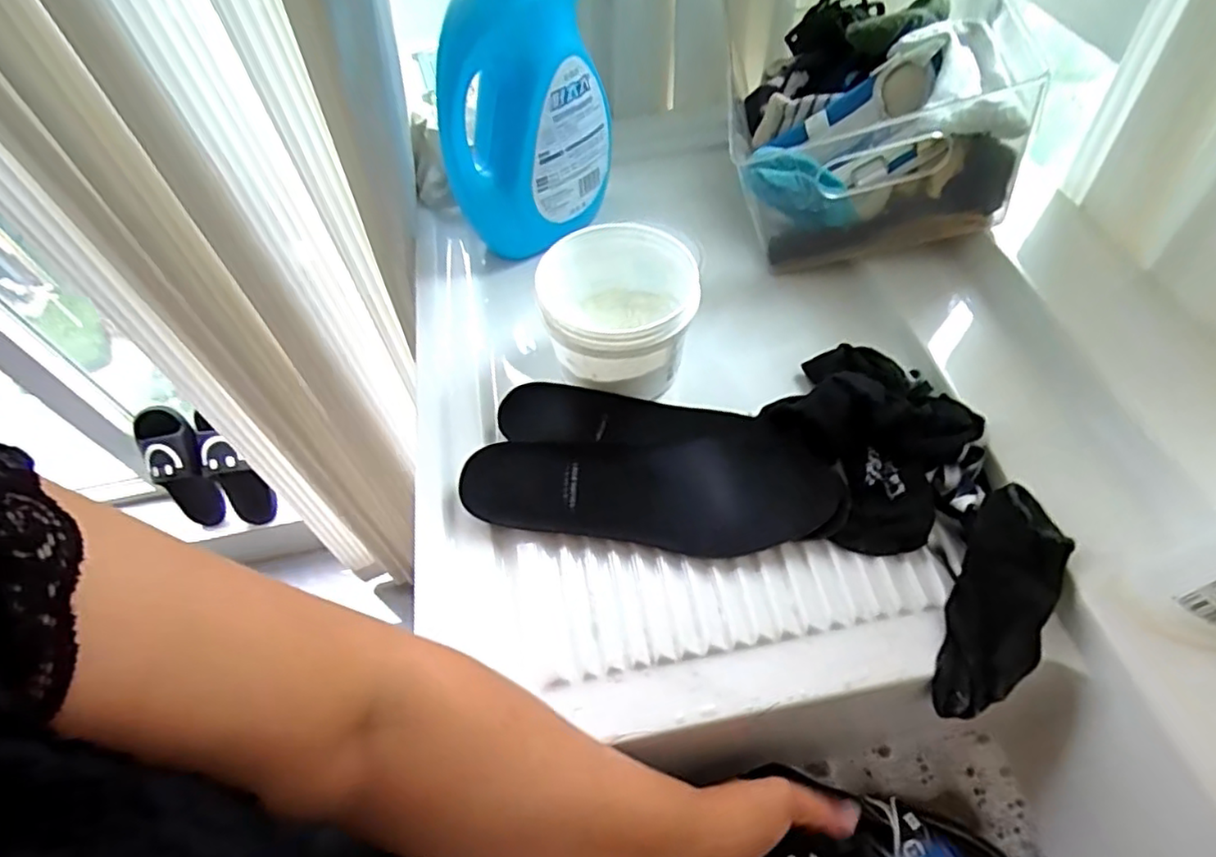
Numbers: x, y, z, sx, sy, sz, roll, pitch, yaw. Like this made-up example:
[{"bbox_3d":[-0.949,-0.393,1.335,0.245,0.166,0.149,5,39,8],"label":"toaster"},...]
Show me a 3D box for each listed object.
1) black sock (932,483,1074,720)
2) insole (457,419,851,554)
[{"bbox_3d":[0.259,0.115,0.419,0.057,0.022,0.155,21,79,19],"label":"black sock"},{"bbox_3d":[0.029,0.050,0.465,0.265,0.020,0.080,-1,70,2],"label":"insole"}]

